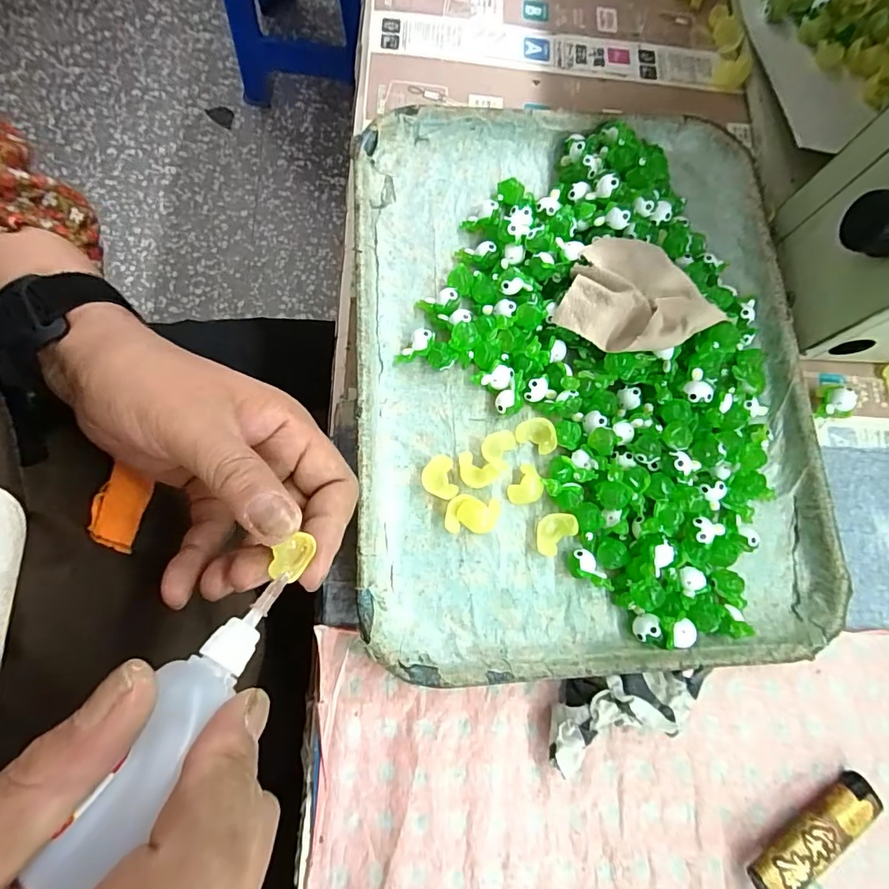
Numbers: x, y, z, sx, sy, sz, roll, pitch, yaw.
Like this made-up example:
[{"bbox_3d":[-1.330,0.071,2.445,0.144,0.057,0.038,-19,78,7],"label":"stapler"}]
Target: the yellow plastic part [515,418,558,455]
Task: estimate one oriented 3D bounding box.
[{"bbox_3d":[0.053,-0.006,0.284,0.023,0.011,0.017,32,77,4],"label":"yellow plastic part"}]

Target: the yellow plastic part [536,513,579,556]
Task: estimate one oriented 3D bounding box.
[{"bbox_3d":[0.060,0.048,0.272,0.025,0.009,0.017,-43,83,-12],"label":"yellow plastic part"}]

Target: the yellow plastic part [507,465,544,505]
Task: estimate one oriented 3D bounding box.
[{"bbox_3d":[0.046,0.024,0.278,0.018,0.009,0.022,34,77,4],"label":"yellow plastic part"}]

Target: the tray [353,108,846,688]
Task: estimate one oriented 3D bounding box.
[{"bbox_3d":[0.081,-0.051,0.290,0.263,0.032,0.341,-1,77,-4],"label":"tray"}]

